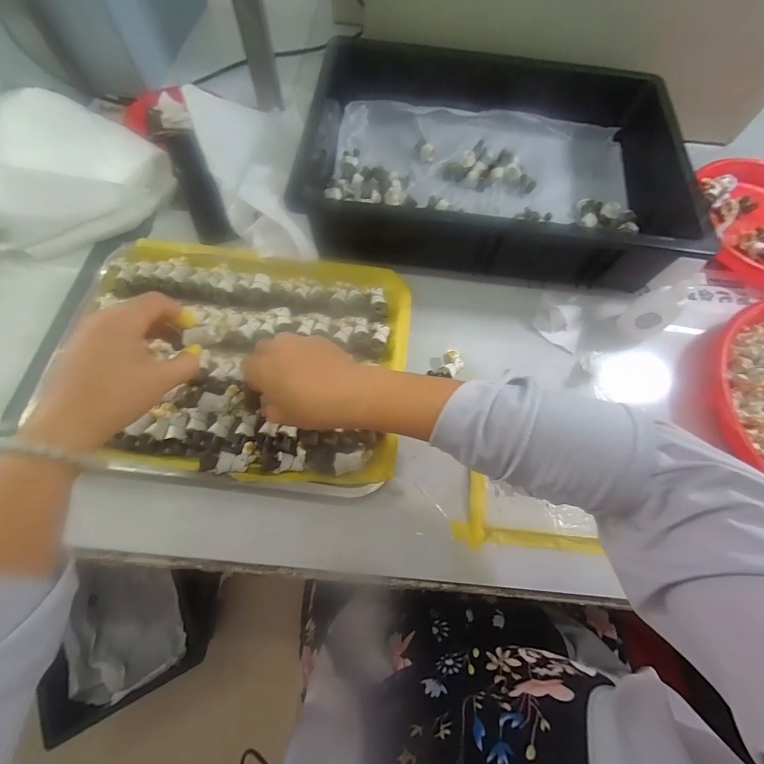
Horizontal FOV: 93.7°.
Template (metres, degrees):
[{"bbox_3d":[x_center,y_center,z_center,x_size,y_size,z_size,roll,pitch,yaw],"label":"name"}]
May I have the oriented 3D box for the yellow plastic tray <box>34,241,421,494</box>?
[{"bbox_3d":[-0.143,-0.032,0.370,0.330,0.033,0.257,6,67,0],"label":"yellow plastic tray"}]

